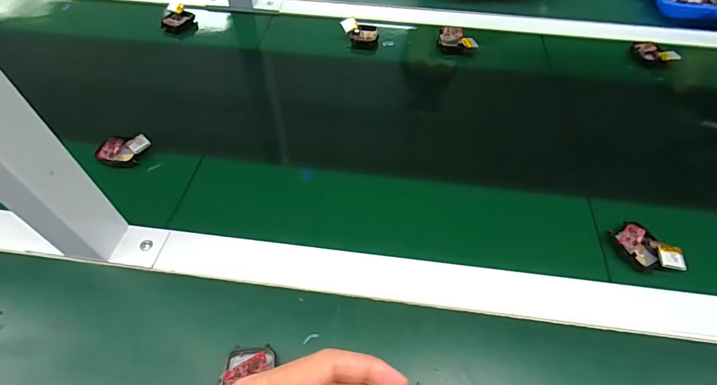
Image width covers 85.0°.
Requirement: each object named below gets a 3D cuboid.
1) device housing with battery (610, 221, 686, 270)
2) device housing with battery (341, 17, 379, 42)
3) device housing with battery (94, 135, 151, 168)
[{"bbox_3d":[0.263,0.052,0.357,0.036,0.017,0.057,-30,59,-21],"label":"device housing with battery"},{"bbox_3d":[0.003,-0.231,0.562,0.052,0.023,0.040,-3,53,-3],"label":"device housing with battery"},{"bbox_3d":[-0.253,-0.046,0.420,0.044,0.013,0.048,1,53,-1],"label":"device housing with battery"}]

